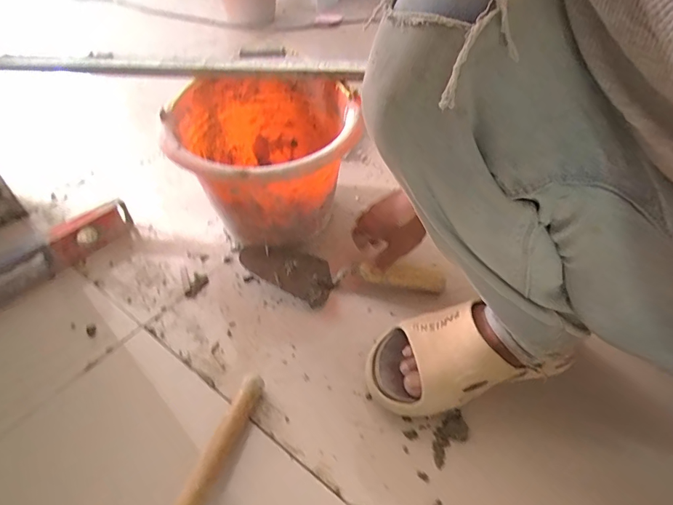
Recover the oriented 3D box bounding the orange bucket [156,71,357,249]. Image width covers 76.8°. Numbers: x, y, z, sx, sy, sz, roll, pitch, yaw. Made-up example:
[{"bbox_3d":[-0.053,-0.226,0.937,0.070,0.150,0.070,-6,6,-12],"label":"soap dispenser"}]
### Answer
[{"bbox_3d":[-0.100,-0.131,0.649,0.252,0.209,0.255,0,47,0],"label":"orange bucket"}]

